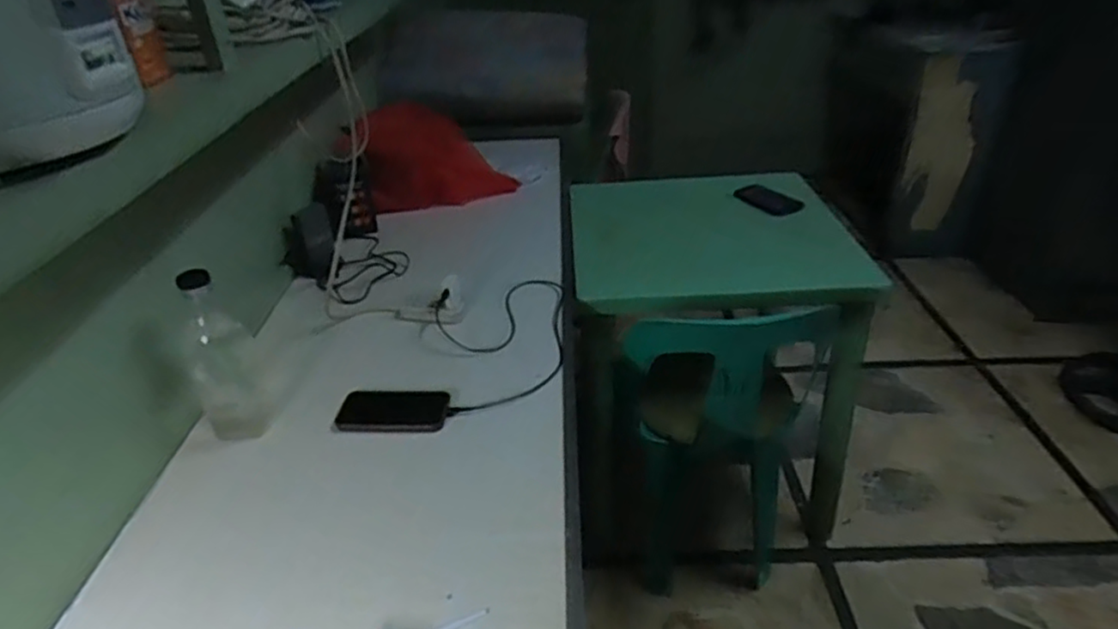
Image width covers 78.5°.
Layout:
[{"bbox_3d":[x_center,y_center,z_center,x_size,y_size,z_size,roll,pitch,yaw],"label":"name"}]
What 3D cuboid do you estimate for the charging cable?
[{"bbox_3d":[-0.107,0.027,1.191,0.229,0.033,0.423,5,31,-2],"label":"charging cable"}]

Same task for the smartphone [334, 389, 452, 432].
[{"bbox_3d":[-0.248,0.143,1.024,0.161,0.011,0.082,1,34,5],"label":"smartphone"}]

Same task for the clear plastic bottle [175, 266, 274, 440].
[{"bbox_3d":[-0.475,0.051,0.958,0.093,0.237,0.109,-20,38,-24],"label":"clear plastic bottle"}]

